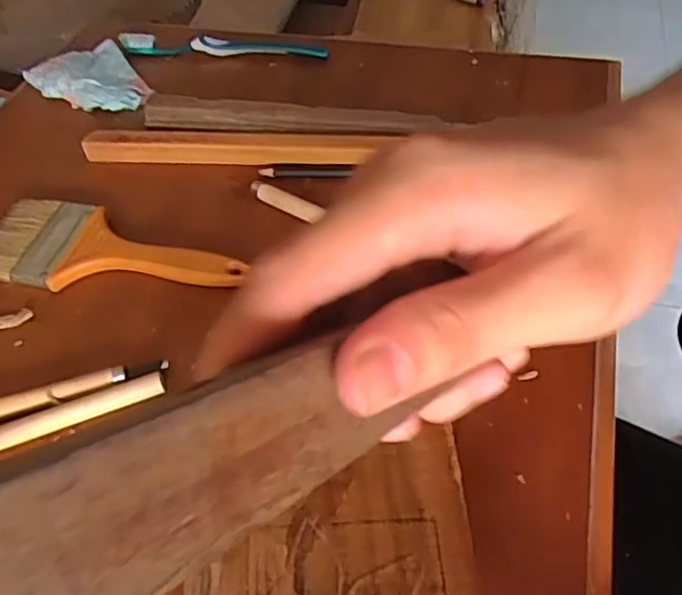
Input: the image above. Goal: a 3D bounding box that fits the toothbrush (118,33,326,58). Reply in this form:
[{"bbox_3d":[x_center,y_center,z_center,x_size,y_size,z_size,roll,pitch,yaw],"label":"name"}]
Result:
[{"bbox_3d":[-0.108,-0.227,0.546,0.191,0.013,0.016,7,53,10],"label":"toothbrush"}]

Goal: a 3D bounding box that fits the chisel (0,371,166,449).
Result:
[{"bbox_3d":[-0.157,0.067,0.325,0.126,0.010,0.015,-19,53,-10],"label":"chisel"}]

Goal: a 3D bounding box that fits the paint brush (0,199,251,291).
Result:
[{"bbox_3d":[-0.148,-0.030,0.396,0.181,0.016,0.067,8,53,11],"label":"paint brush"}]

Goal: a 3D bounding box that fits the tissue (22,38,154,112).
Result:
[{"bbox_3d":[-0.212,-0.189,0.522,0.080,0.018,0.103,-37,58,-22],"label":"tissue"}]

